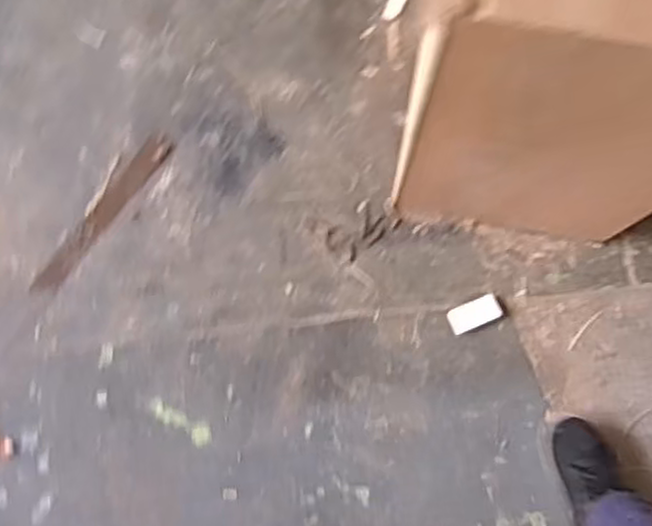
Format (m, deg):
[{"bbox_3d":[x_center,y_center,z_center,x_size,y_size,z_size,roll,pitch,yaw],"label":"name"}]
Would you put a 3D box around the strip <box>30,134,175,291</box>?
[{"bbox_3d":[-0.402,-0.093,1.334,0.052,0.016,0.350,36,82,6],"label":"strip"}]

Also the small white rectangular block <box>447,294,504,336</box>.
[{"bbox_3d":[0.260,0.088,1.285,0.091,0.021,0.046,-22,80,-4],"label":"small white rectangular block"}]

